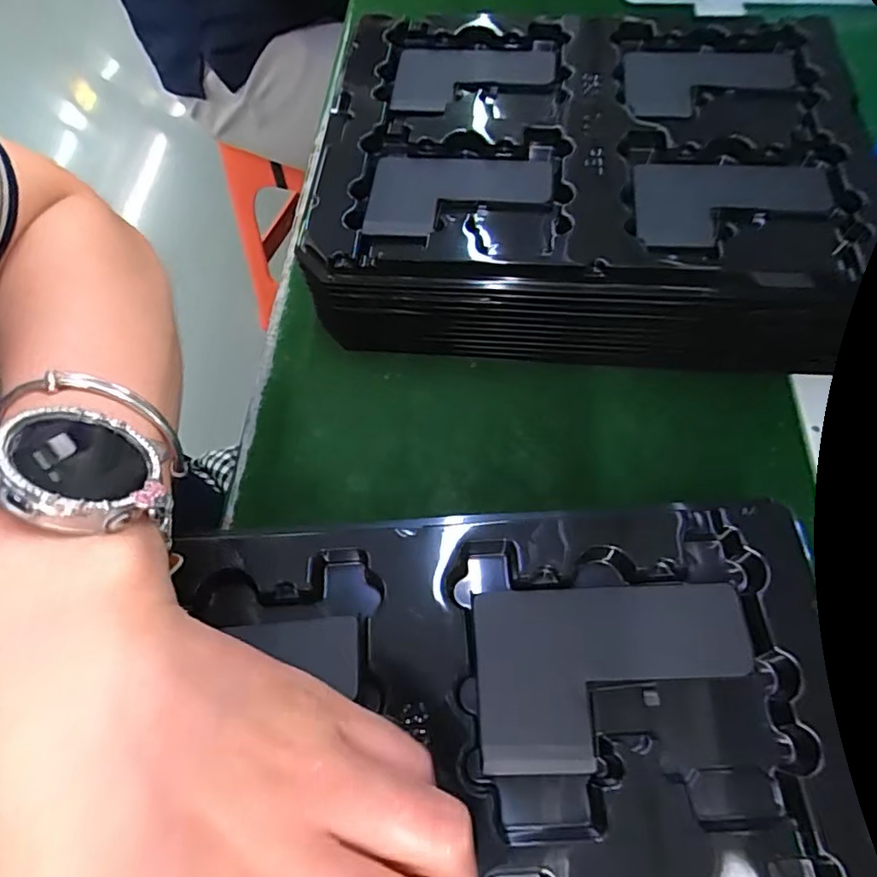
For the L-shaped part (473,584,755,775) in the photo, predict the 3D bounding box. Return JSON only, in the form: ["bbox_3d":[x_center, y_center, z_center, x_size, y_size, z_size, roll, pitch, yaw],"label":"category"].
[{"bbox_3d":[0.061,0.080,0.199,0.094,0.004,0.058,-3,62,1],"label":"L-shaped part"}]

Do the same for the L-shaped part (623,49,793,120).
[{"bbox_3d":[0.157,-0.208,0.335,0.095,0.008,0.067,2,62,5],"label":"L-shaped part"}]

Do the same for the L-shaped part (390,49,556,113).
[{"bbox_3d":[0.021,-0.218,0.352,0.096,0.012,0.069,6,63,6],"label":"L-shaped part"}]

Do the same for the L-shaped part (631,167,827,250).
[{"bbox_3d":[0.148,-0.118,0.291,0.097,0.009,0.059,3,63,4],"label":"L-shaped part"}]

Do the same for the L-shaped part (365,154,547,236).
[{"bbox_3d":[0.010,-0.128,0.305,0.094,0.007,0.059,5,63,6],"label":"L-shaped part"}]

